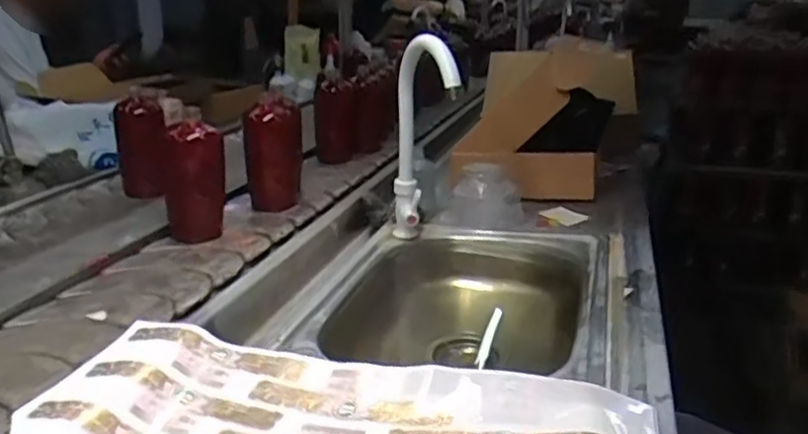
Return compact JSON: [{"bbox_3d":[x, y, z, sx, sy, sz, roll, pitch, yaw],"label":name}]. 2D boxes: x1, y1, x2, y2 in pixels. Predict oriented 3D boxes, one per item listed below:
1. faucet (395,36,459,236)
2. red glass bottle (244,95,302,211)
[{"bbox_3d":[0.021,-0.114,0.985,0.042,0.342,0.153,-11,45,-24],"label":"faucet"},{"bbox_3d":[-0.222,-0.113,1.153,0.088,0.168,0.080,0,19,-1],"label":"red glass bottle"}]

